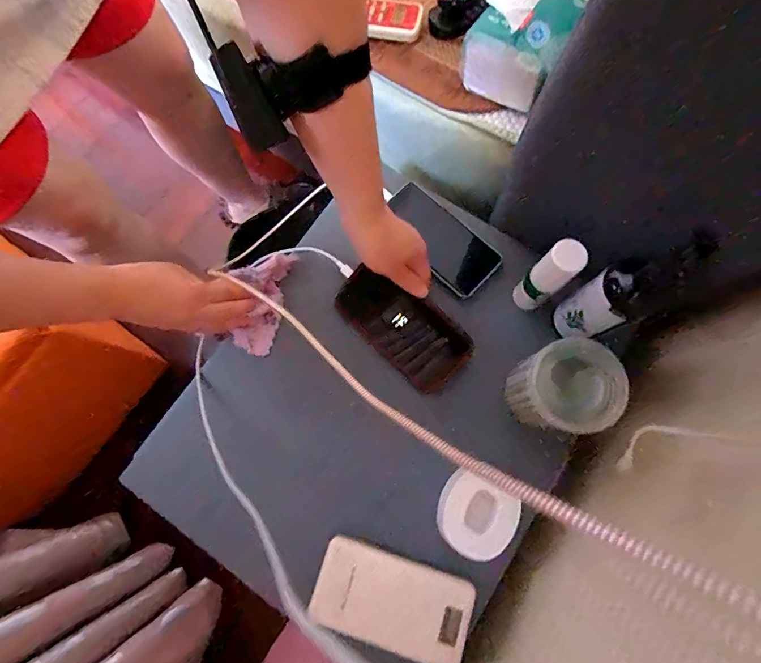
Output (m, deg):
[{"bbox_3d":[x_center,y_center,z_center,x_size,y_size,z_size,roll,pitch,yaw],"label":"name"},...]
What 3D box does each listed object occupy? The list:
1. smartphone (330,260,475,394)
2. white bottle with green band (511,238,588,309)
[{"bbox_3d":[0.023,-0.007,0.463,0.162,0.007,0.080,44,101,11],"label":"smartphone"},{"bbox_3d":[0.173,-0.056,0.420,0.032,0.119,0.026,19,78,6],"label":"white bottle with green band"}]

